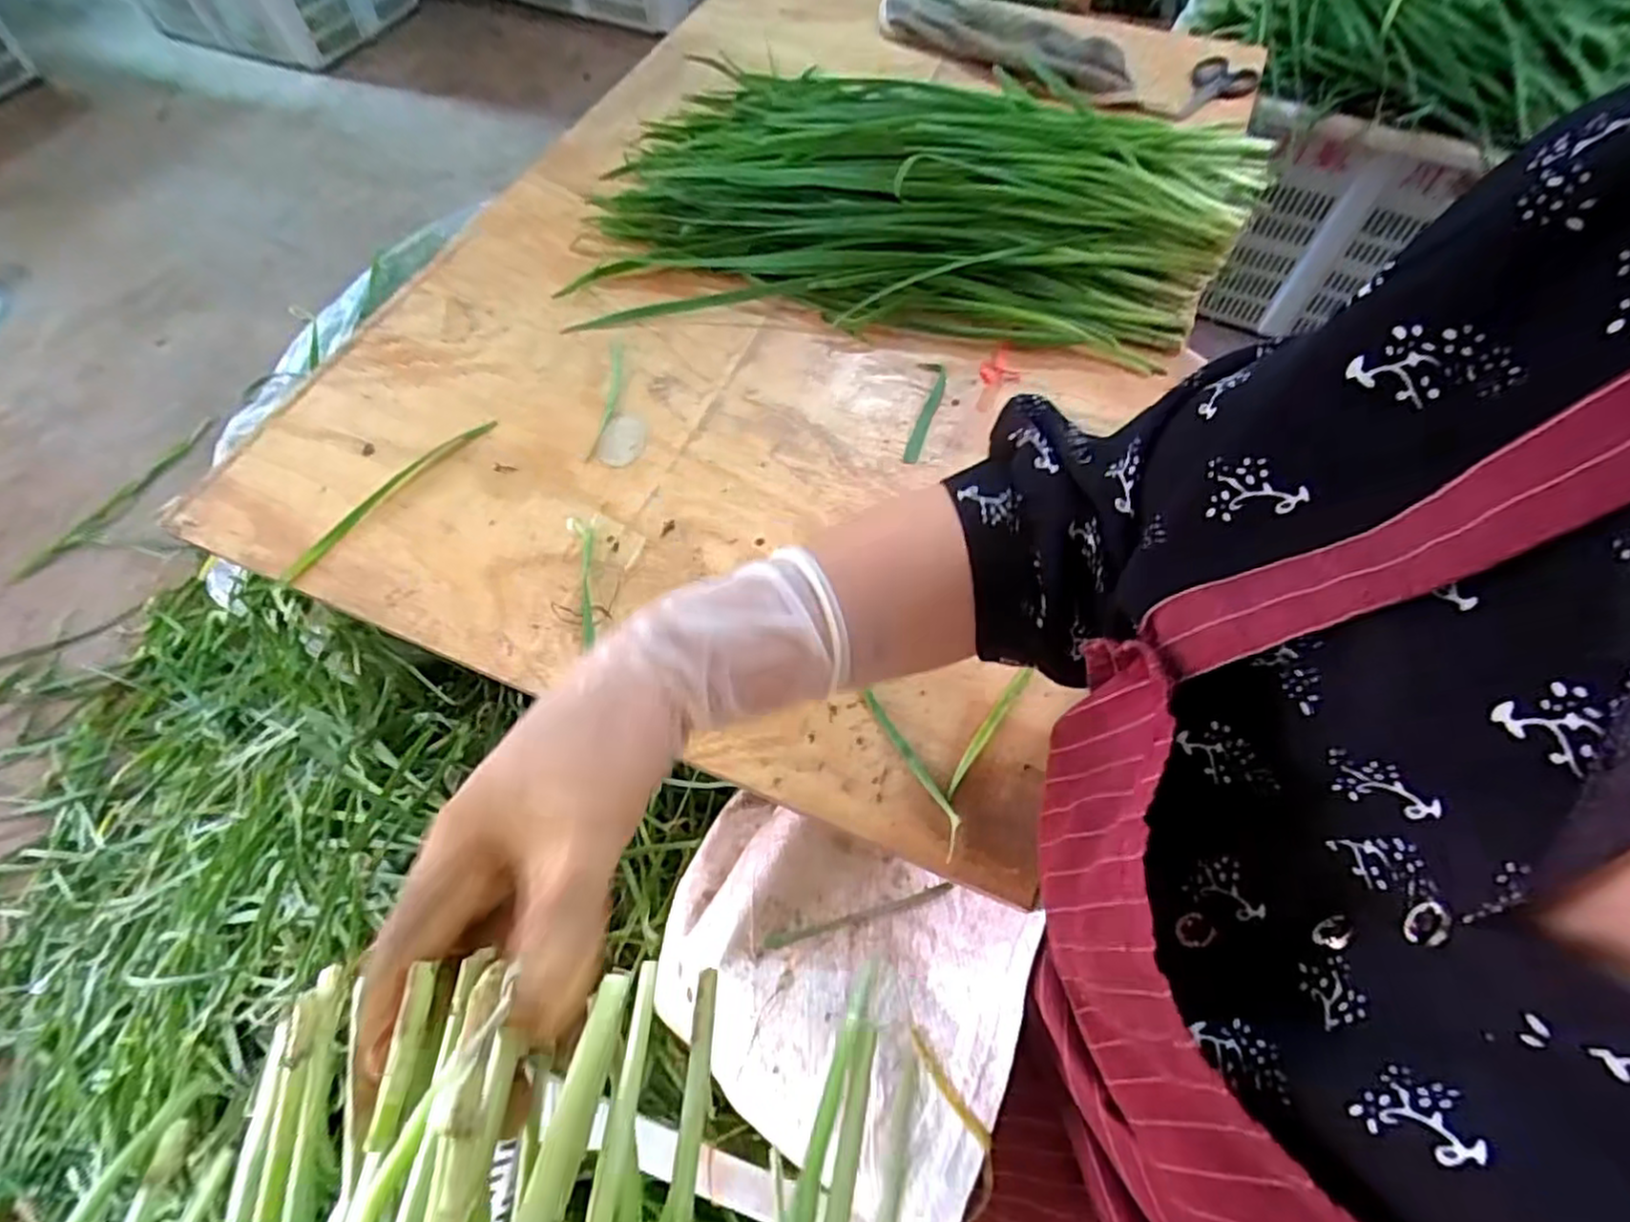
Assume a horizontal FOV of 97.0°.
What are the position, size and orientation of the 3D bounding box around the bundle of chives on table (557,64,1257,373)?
[{"bbox_3d":[0.063,-0.339,0.571,0.509,0.073,0.312,14,62,9],"label":"bundle of chives on table"}]

